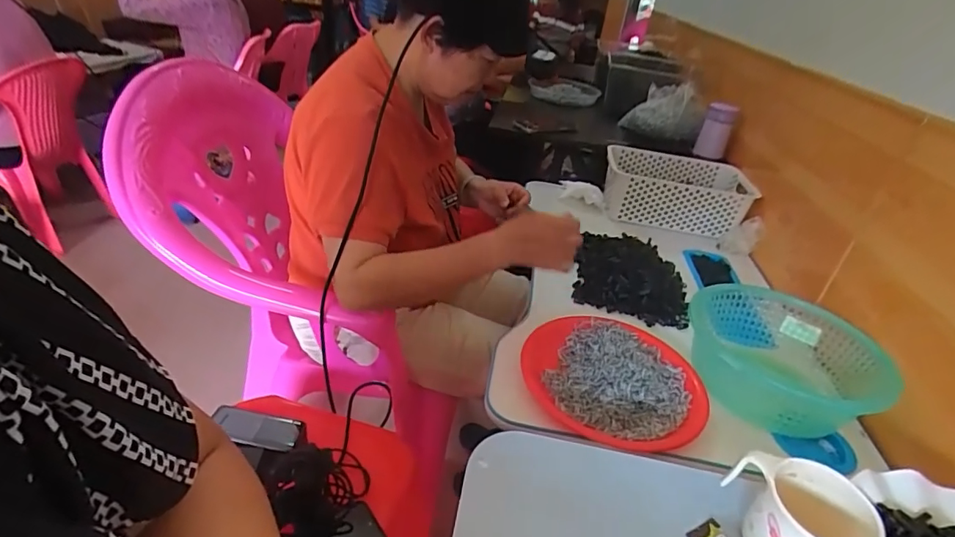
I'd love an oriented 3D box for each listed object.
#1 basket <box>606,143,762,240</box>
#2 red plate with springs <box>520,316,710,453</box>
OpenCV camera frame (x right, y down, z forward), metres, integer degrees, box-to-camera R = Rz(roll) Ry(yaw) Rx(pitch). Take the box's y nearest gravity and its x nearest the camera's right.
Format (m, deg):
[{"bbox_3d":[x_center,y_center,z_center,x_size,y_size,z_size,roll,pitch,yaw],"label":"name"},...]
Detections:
[{"bbox_3d":[0.424,-0.165,1.098,0.287,0.116,0.218,9,32,2],"label":"basket"},{"bbox_3d":[0.176,0.138,0.635,0.223,0.031,0.224,6,32,-3],"label":"red plate with springs"}]

